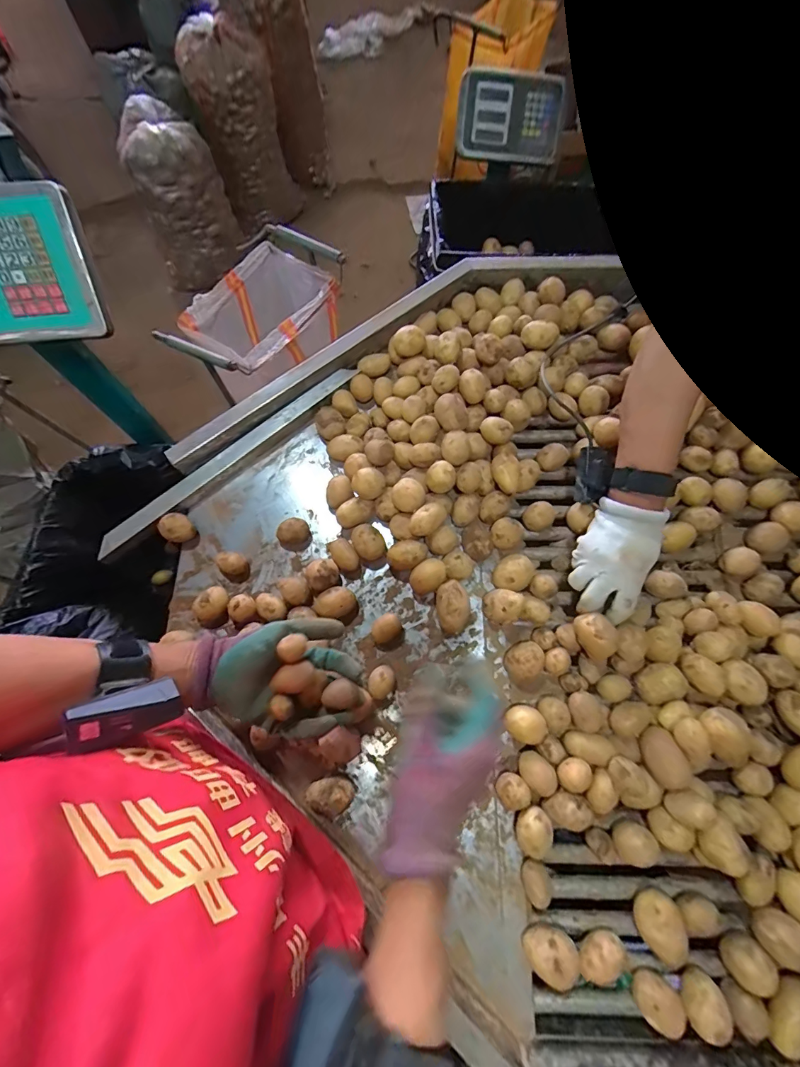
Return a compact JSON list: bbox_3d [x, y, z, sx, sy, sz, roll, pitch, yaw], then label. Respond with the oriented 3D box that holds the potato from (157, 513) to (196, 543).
[{"bbox_3d":[-0.300,-0.006,0.555,0.037,0.033,0.038,0,73,0],"label":"potato"}]

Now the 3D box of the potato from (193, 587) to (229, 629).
[{"bbox_3d":[-0.238,0.093,0.525,0.044,0.036,0.043,0,73,0],"label":"potato"}]

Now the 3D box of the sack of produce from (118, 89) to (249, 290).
[{"bbox_3d":[-0.756,-1.138,1.430,0.314,0.450,0.203,-18,74,-6],"label":"sack of produce"}]

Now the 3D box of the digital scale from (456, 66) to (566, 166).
[{"bbox_3d":[0.251,-0.938,0.926,0.232,0.037,0.154,1,116,-3],"label":"digital scale"}]

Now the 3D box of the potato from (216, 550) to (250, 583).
[{"bbox_3d":[-0.220,0.043,0.540,0.040,0.023,0.035,25,75,7],"label":"potato"}]

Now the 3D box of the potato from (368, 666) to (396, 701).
[{"bbox_3d":[-0.022,0.177,0.486,0.030,0.022,0.037,14,74,4],"label":"potato"}]

